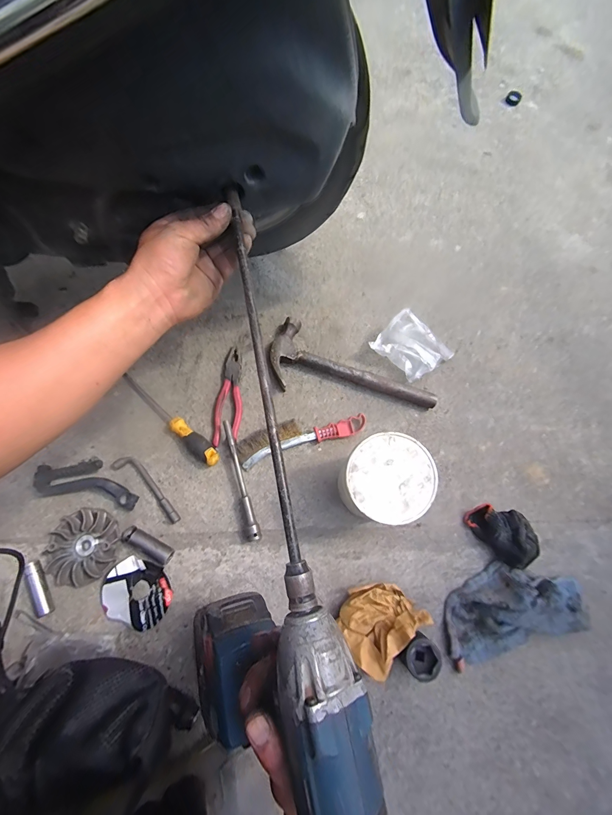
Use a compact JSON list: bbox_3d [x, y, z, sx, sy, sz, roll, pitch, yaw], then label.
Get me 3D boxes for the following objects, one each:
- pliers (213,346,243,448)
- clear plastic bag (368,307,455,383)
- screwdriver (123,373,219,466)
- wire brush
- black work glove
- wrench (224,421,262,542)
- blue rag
[{"bbox_3d":[-0.136,-0.022,0.617,0.046,0.014,0.185,6,72,0],"label":"pliers"},{"bbox_3d":[0.203,-0.113,0.644,0.125,0.054,0.109,42,75,11],"label":"clear plastic bag"},{"bbox_3d":[-0.242,0.017,0.587,0.240,0.032,0.031,39,75,10],"label":"screwdriver"},{"bbox_3d":[-0.007,0.048,0.592,0.226,0.027,0.054,-18,73,-8],"label":"wire brush"},{"bbox_3d":[0.322,0.199,0.541,0.074,0.051,0.107,-39,77,-13],"label":"black work glove"},{"bbox_3d":[-0.107,0.119,0.557,0.020,0.029,0.198,-16,73,-7],"label":"wrench"},{"bbox_3d":[0.318,0.304,0.515,0.228,0.030,0.112,-14,73,-7],"label":"blue rag"}]

